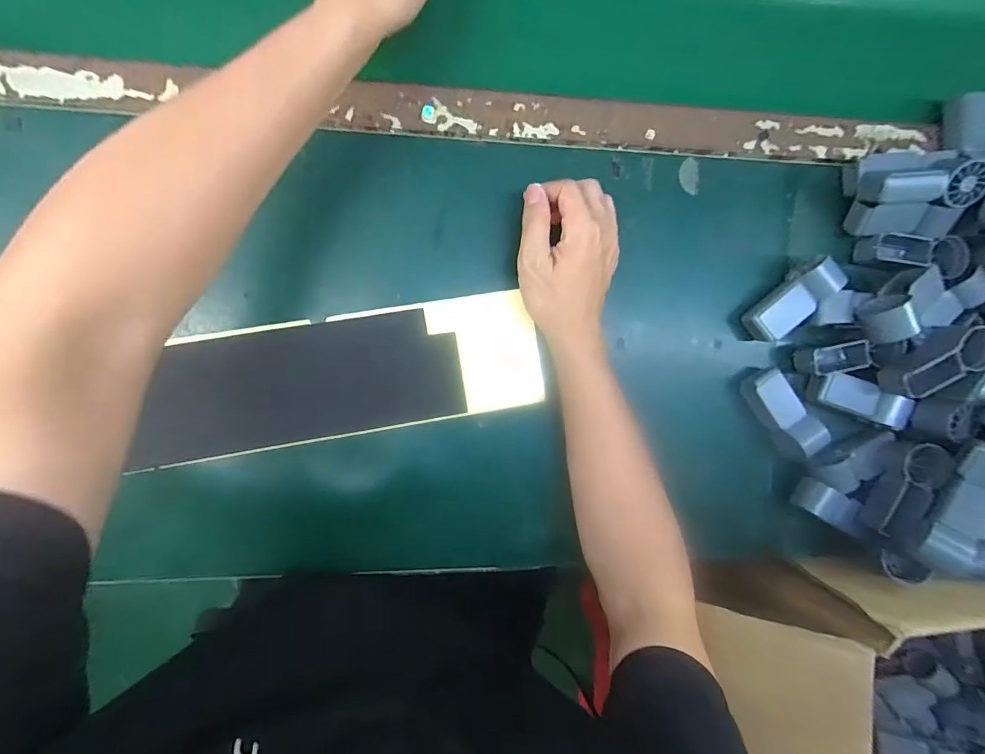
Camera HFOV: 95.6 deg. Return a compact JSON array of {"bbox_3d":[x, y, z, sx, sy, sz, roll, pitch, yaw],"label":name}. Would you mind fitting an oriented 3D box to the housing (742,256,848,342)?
[{"bbox_3d":[0.278,-0.071,0.416,0.035,0.034,0.087,45,101,-6],"label":"housing"}]

